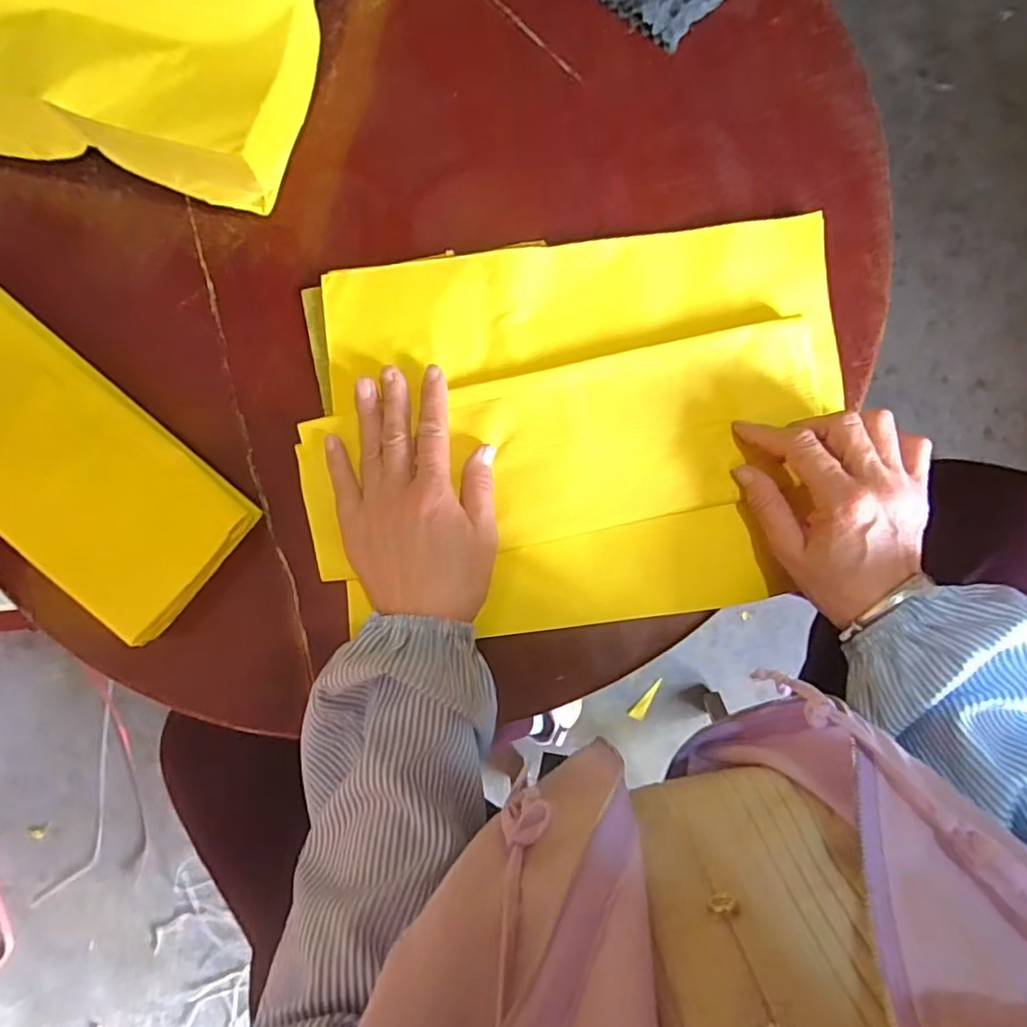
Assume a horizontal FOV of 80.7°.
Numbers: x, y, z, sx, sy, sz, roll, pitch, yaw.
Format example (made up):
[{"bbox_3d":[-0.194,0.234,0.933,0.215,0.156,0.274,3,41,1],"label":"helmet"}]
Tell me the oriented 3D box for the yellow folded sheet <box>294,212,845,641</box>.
[{"bbox_3d":[0.042,-0.061,0.418,0.362,0.023,0.264,-5,88,-1],"label":"yellow folded sheet"}]

